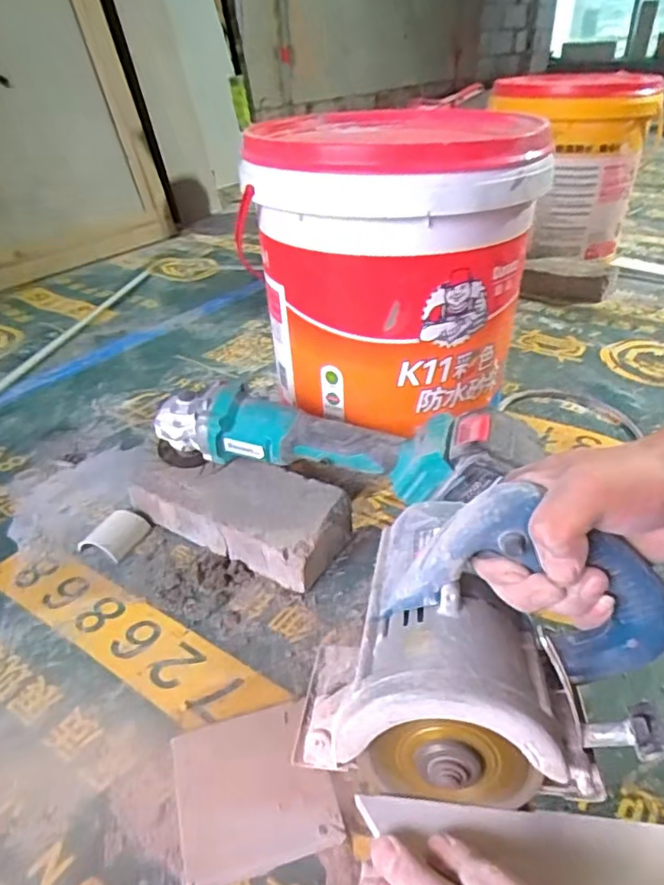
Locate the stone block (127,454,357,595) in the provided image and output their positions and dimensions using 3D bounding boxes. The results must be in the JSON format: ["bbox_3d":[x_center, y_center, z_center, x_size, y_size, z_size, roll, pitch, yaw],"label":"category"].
[{"bbox_3d":[-0.091,0.066,0.612,0.217,0.052,0.102,18,38,27],"label":"stone block"}]

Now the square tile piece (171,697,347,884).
[{"bbox_3d":[-0.053,0.227,0.400,0.096,0.015,0.100,-11,35,-14],"label":"square tile piece"}]

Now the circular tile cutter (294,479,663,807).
[{"bbox_3d":[0.090,0.091,0.365,0.187,0.154,0.183,4,34,9],"label":"circular tile cutter"}]

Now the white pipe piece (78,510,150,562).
[{"bbox_3d":[-0.217,0.090,0.605,0.044,0.026,0.056,13,36,21],"label":"white pipe piece"}]

